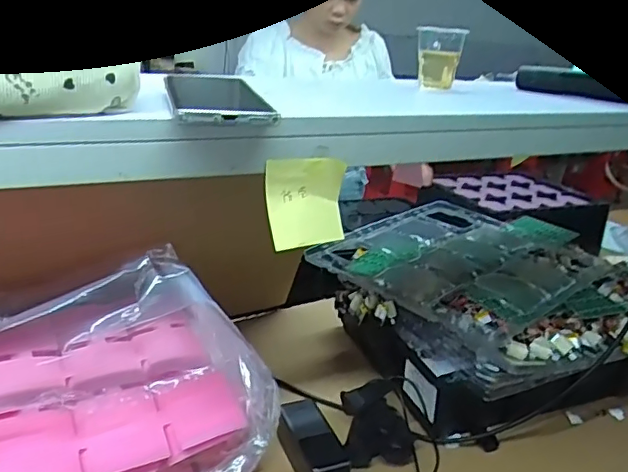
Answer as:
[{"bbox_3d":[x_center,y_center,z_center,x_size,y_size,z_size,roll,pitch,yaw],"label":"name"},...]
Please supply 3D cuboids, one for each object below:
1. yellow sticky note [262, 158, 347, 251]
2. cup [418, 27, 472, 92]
[{"bbox_3d":[-0.006,-0.030,0.486,0.071,0.071,0.026,-13,27,-38],"label":"yellow sticky note"},{"bbox_3d":[0.163,-0.233,0.742,0.059,0.075,0.054,9,22,9],"label":"cup"}]

